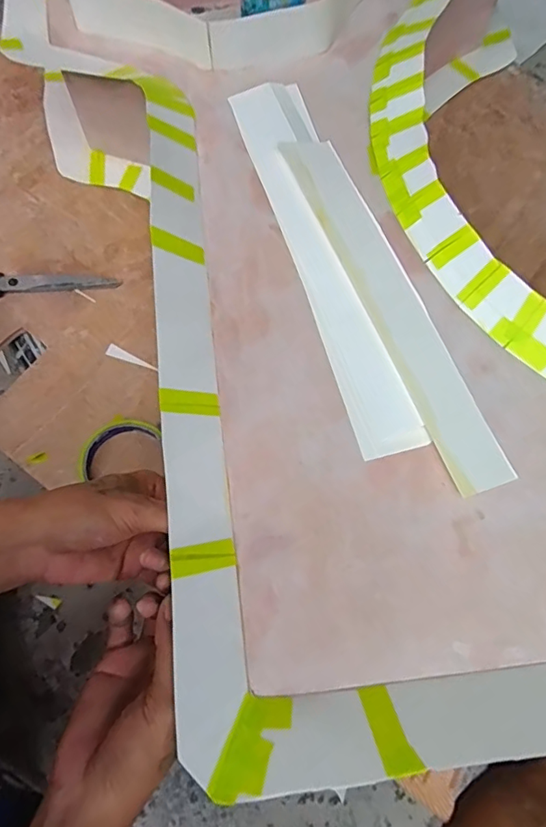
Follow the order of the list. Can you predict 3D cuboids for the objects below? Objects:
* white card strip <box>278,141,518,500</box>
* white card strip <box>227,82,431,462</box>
[{"bbox_3d":[0.093,-0.095,0.407,0.046,0.011,0.332,-21,74,-8],"label":"white card strip"},{"bbox_3d":[0.042,-0.140,0.422,0.061,0.008,0.366,-17,72,-3],"label":"white card strip"}]

